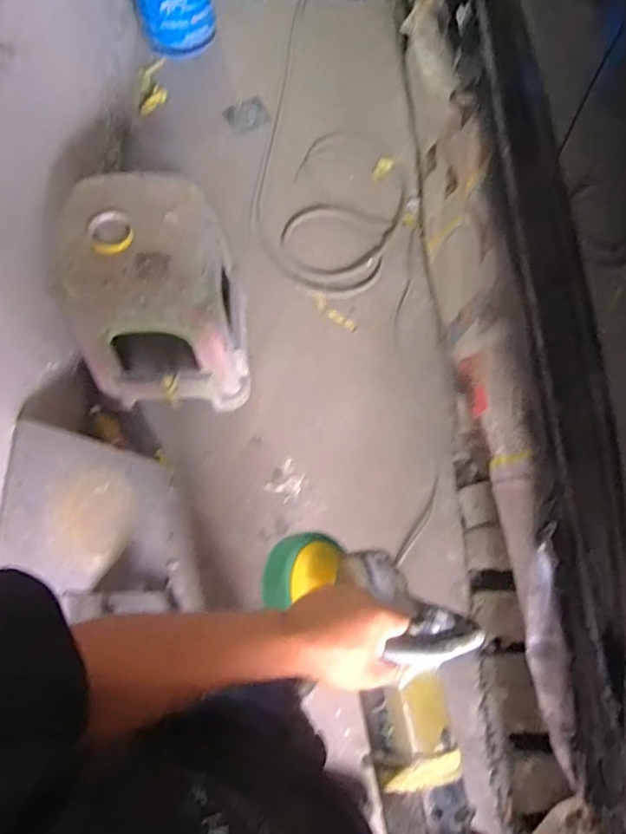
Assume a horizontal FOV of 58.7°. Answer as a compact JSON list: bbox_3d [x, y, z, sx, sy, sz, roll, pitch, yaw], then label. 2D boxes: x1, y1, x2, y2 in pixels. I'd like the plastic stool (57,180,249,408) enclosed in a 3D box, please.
[{"bbox_3d":[-0.352,-0.253,1.285,0.329,0.546,0.329,-1,62,2],"label":"plastic stool"}]

